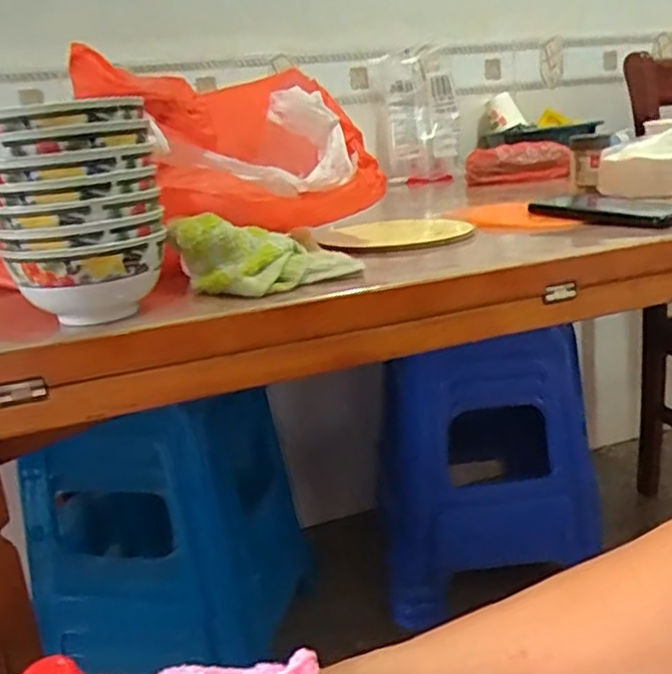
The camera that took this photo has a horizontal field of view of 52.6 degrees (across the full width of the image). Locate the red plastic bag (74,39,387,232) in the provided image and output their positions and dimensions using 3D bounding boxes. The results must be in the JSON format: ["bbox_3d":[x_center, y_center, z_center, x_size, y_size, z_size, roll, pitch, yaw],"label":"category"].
[{"bbox_3d":[-0.064,-0.166,0.586,0.152,0.138,0.287,1,18,21],"label":"red plastic bag"}]

